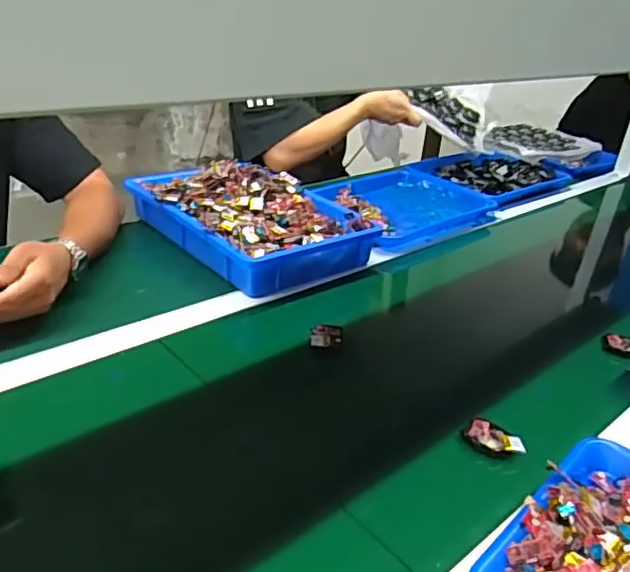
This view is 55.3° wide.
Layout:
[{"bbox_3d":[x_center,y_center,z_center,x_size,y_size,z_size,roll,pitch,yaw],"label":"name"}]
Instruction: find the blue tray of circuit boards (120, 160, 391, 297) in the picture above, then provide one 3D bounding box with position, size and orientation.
[{"bbox_3d":[-0.103,-0.112,0.944,0.245,0.083,0.346,-17,34,-39],"label":"blue tray of circuit boards"}]

